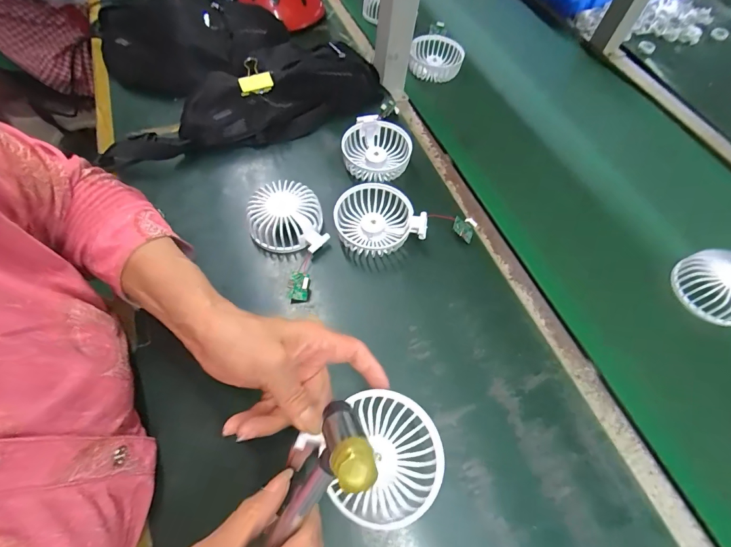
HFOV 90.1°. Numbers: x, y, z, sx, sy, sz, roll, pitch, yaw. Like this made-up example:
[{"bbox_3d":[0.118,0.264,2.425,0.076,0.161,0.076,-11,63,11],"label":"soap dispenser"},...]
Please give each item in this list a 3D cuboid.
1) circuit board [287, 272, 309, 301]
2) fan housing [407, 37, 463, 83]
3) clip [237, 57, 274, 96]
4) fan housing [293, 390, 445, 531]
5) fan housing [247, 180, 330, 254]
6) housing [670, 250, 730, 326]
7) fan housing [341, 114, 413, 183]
[{"bbox_3d":[-0.073,0.014,0.394,0.024,0.006,0.029,10,87,20],"label":"circuit board"},{"bbox_3d":[0.117,-0.358,0.616,0.089,0.043,0.076,16,61,5],"label":"fan housing"},{"bbox_3d":[-0.141,-0.250,0.465,0.042,0.040,0.021,-17,64,-13],"label":"clip"},{"bbox_3d":[0.013,0.138,0.273,0.094,0.029,0.090,-25,66,-16],"label":"fan housing"},{"bbox_3d":[-0.089,-0.068,0.426,0.090,0.038,0.083,4,61,-1],"label":"fan housing"},{"bbox_3d":[0.411,0.013,0.420,0.080,0.038,0.085,-22,65,-15],"label":"housing"},{"bbox_3d":[0.016,-0.164,0.490,0.087,0.039,0.084,2,61,-3],"label":"fan housing"}]

